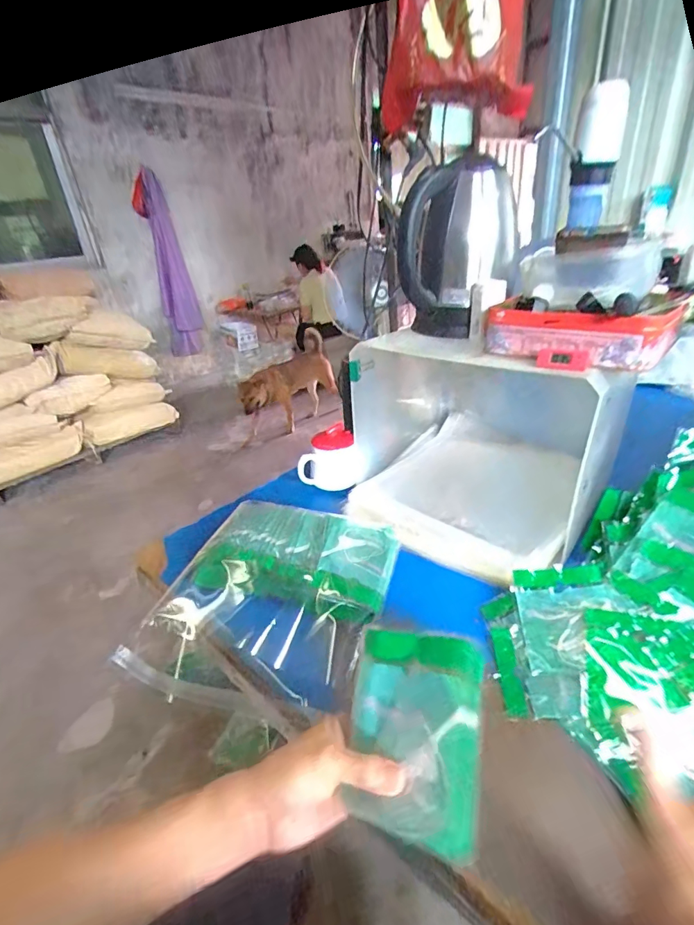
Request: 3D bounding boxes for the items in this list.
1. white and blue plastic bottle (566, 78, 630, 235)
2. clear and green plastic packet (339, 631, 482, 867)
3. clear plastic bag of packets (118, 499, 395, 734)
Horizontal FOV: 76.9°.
[{"bbox_3d":[0.384,-0.465,0.675,0.059,0.185,0.058,13,34,30],"label":"white and blue plastic bottle"},{"bbox_3d":[0.052,0.208,0.341,0.116,0.023,0.136,-14,52,41],"label":"clear and green plastic packet"},{"bbox_3d":[-0.098,0.180,0.585,0.280,0.085,0.289,6,31,20],"label":"clear plastic bag of packets"}]

